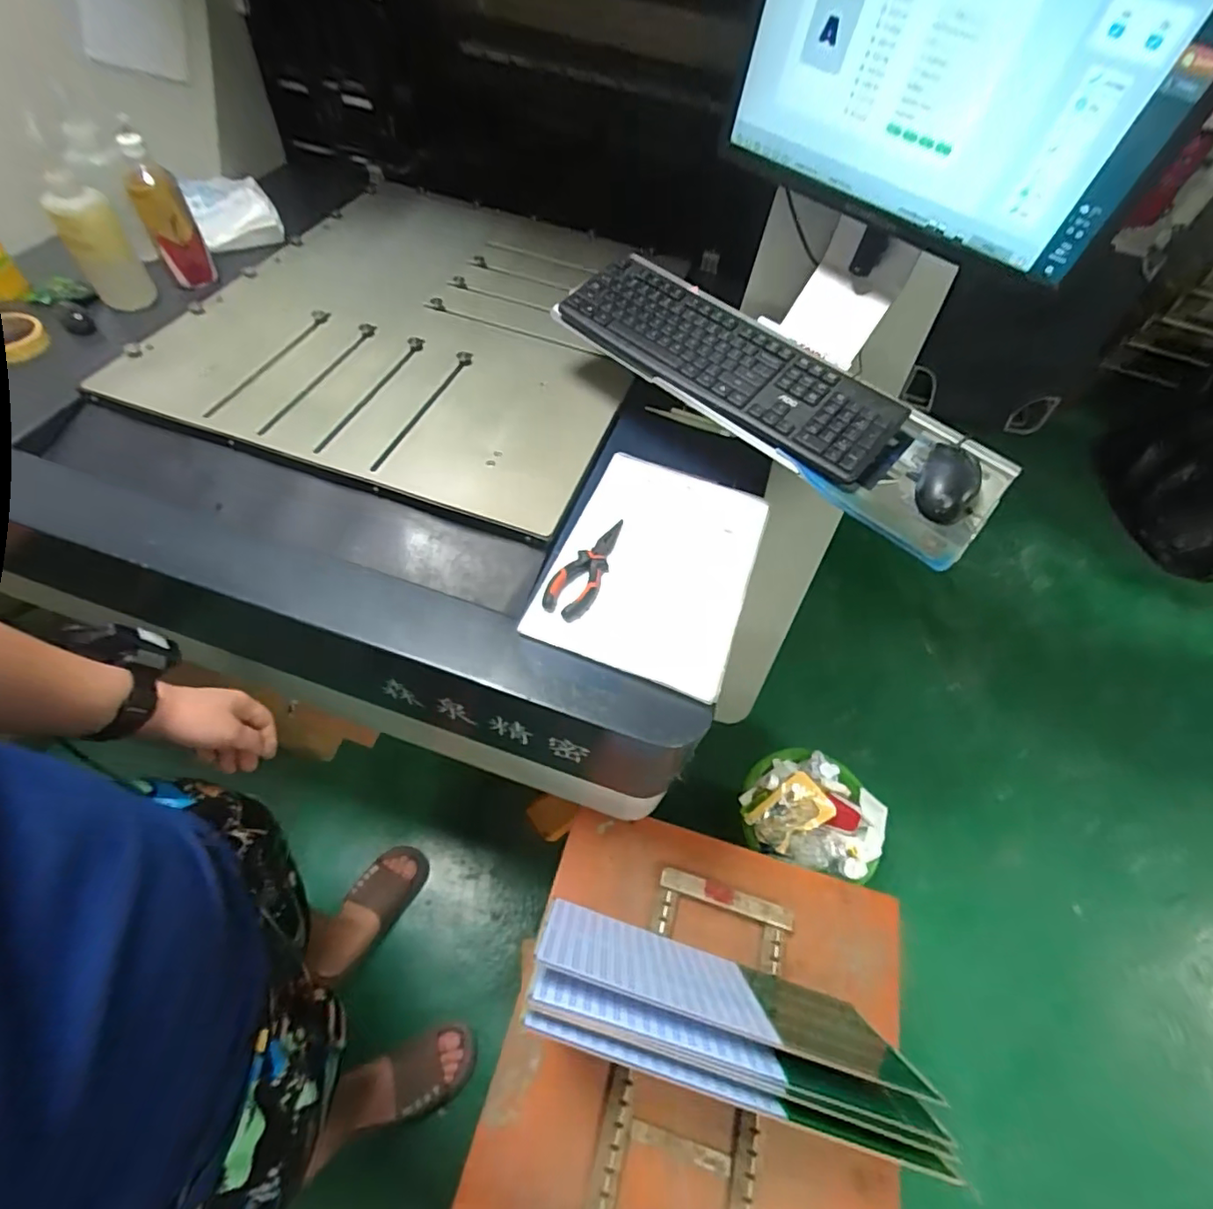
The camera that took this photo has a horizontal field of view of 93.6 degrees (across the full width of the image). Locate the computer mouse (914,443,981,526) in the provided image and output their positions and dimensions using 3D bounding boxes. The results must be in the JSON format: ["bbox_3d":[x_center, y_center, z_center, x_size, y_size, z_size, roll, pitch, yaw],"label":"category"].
[{"bbox_3d":[0.391,-0.141,0.651,0.063,0.039,0.110,23,56,12],"label":"computer mouse"}]

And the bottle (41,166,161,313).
[{"bbox_3d":[-0.738,-0.523,0.830,0.078,0.169,0.056,-27,63,-22],"label":"bottle"}]

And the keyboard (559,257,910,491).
[{"bbox_3d":[0.148,-0.308,0.714,0.443,0.019,0.133,38,75,17],"label":"keyboard"}]

